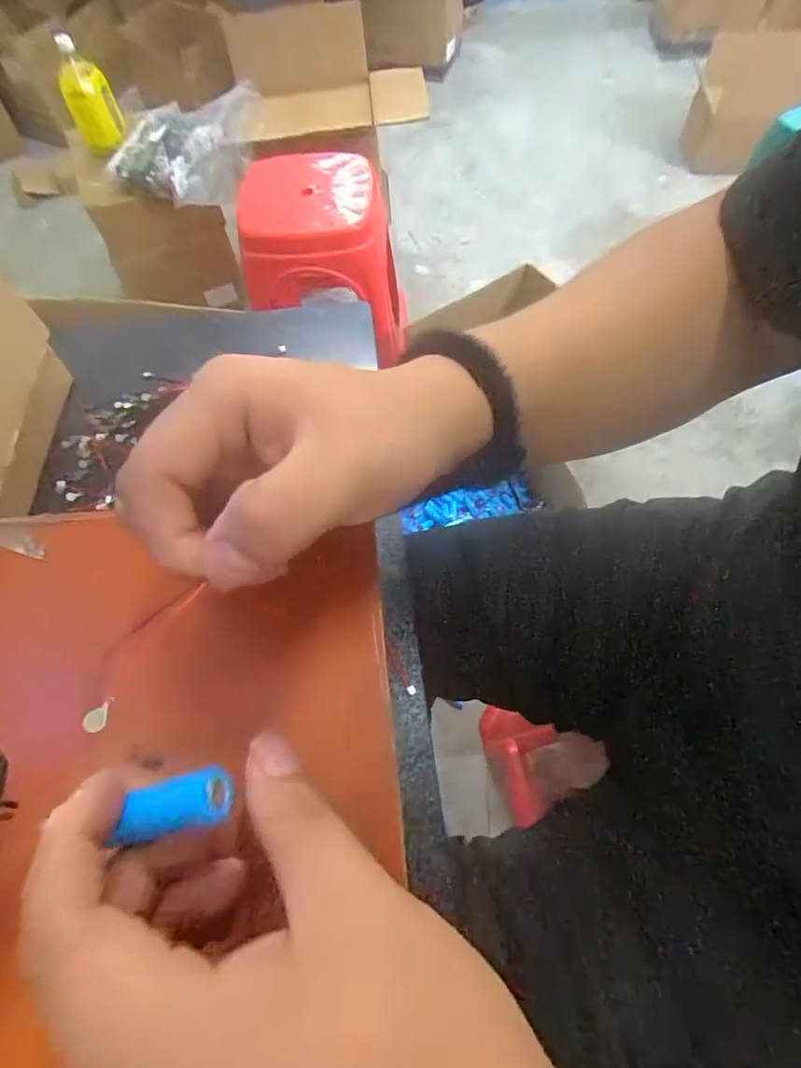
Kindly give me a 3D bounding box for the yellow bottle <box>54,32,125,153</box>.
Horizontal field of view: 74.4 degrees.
[{"bbox_3d":[-0.658,-0.924,1.114,0.099,0.176,0.061,-25,65,-11],"label":"yellow bottle"}]

